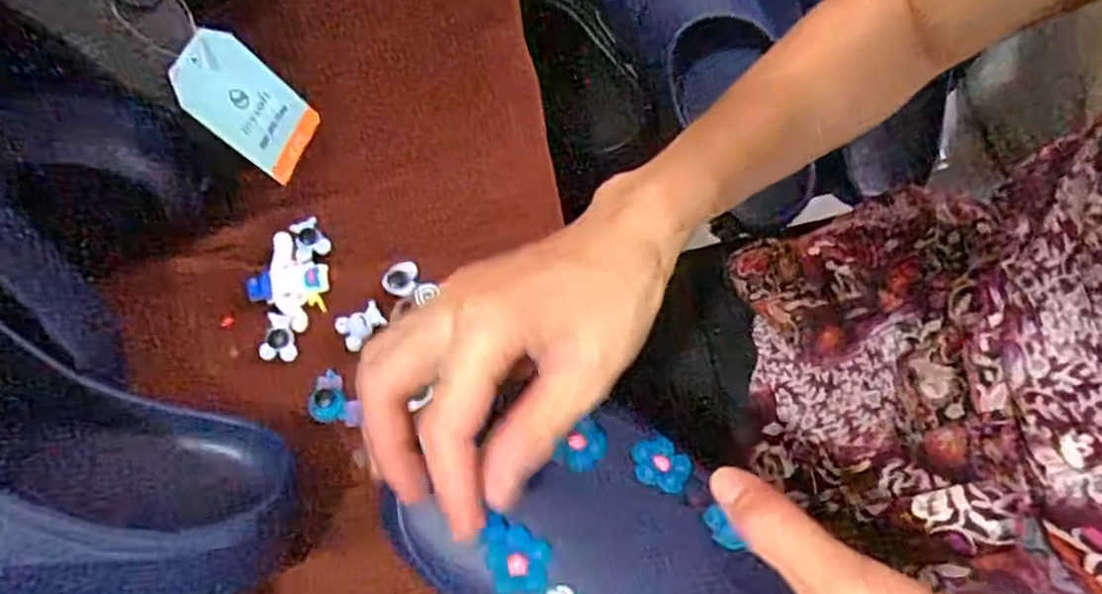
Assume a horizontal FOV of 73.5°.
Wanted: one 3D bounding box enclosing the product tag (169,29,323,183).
[{"bbox_3d":[-0.161,-0.104,0.394,0.004,0.077,0.048,7,63,40],"label":"product tag"}]

